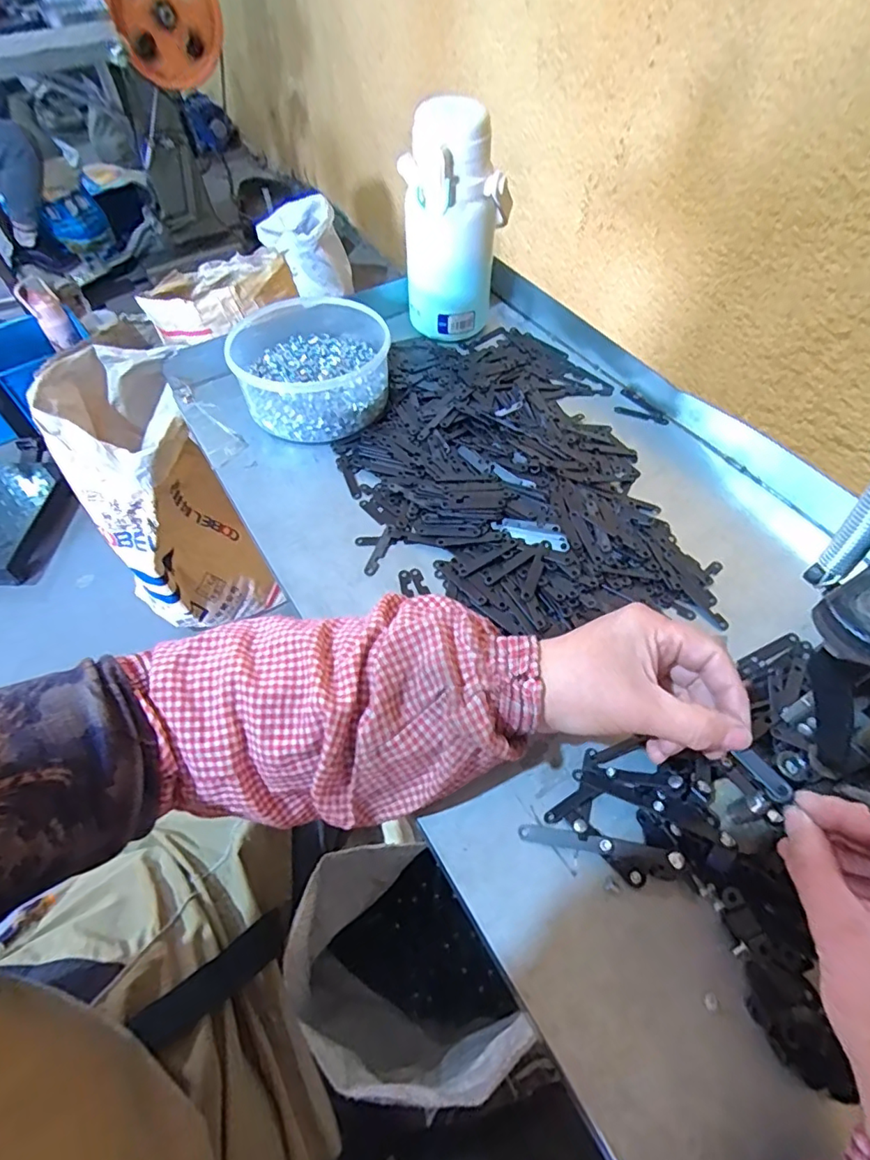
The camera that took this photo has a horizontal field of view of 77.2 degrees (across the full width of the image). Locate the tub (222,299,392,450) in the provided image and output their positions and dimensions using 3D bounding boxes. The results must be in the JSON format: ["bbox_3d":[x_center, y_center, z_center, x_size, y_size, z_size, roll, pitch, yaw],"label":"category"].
[{"bbox_3d":[-0.119,-0.217,0.547,0.152,0.063,0.167,-1,54,2],"label":"tub"}]

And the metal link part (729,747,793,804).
[{"bbox_3d":[0.165,0.098,0.274,0.008,0.006,0.028,-29,56,-17],"label":"metal link part"}]

